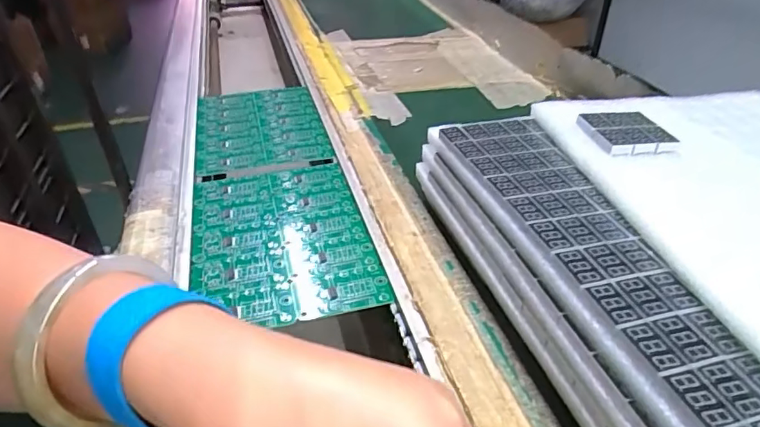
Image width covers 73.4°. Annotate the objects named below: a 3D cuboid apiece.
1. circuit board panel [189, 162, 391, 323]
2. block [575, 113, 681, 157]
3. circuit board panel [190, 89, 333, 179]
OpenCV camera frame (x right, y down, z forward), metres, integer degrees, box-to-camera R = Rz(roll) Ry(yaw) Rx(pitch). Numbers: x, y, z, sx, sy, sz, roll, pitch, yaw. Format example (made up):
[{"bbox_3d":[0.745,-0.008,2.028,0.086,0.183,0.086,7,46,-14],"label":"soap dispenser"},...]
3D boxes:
[{"bbox_3d":[-0.077,0.015,0.384,0.123,0.005,0.183,-9,35,-13],"label":"circuit board panel"},{"bbox_3d":[0.155,-0.053,0.327,0.045,0.008,0.050,-5,34,-6],"label":"block"},{"bbox_3d":[-0.127,-0.091,0.529,0.122,0.007,0.172,-9,35,-13],"label":"circuit board panel"}]

